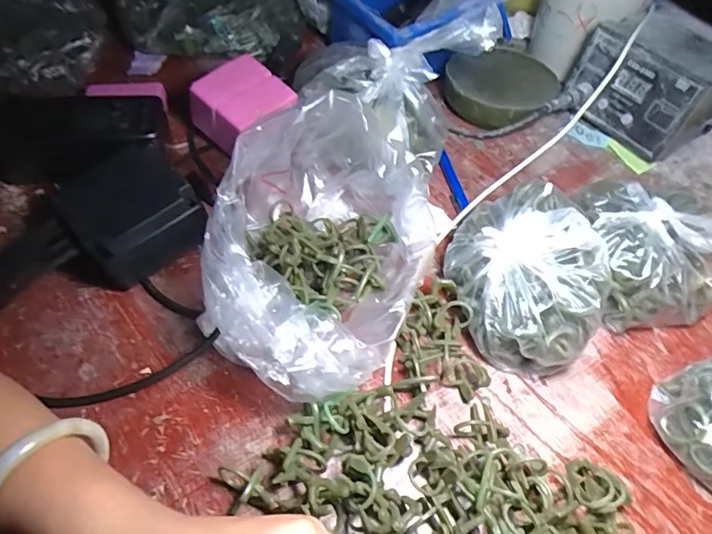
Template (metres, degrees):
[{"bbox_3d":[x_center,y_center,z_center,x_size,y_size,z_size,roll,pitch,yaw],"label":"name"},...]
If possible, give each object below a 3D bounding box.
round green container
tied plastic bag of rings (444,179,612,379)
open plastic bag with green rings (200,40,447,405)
[{"bbox_3d":[0.147,-0.184,0.504,0.111,0.038,0.120,2,53,-2],"label":"round green container"},{"bbox_3d":[0.114,0.008,0.336,0.082,0.081,0.119,-12,55,-12],"label":"tied plastic bag of rings"},{"bbox_3d":[-0.011,-0.053,0.354,0.136,0.094,0.291,14,54,7],"label":"open plastic bag with green rings"}]

